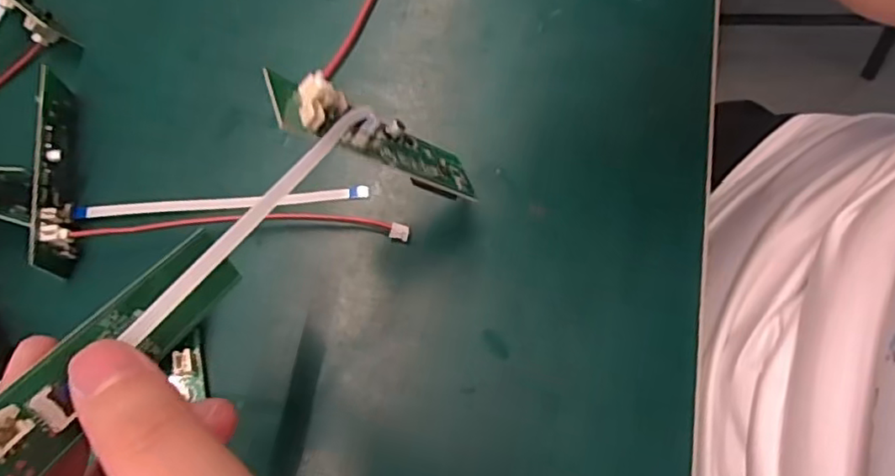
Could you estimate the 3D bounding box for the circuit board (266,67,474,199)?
[{"bbox_3d":[-0.018,-0.029,0.196,0.012,0.085,0.021,-14,69,35],"label":"circuit board"}]

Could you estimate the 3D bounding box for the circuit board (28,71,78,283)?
[{"bbox_3d":[-0.154,-0.027,0.245,0.011,0.021,0.083,-14,72,-1],"label":"circuit board"}]

